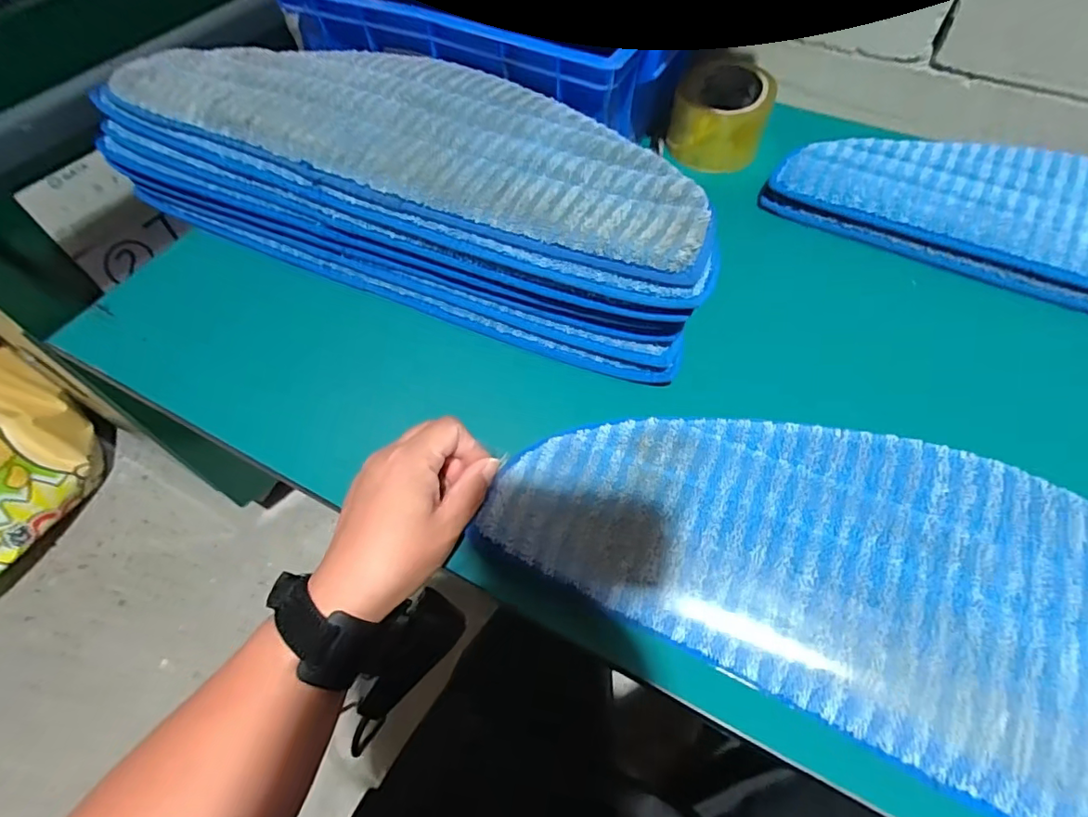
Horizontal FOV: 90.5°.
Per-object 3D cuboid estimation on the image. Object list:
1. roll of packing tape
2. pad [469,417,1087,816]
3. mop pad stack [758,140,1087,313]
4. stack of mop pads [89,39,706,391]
[{"bbox_3d":[0.175,-0.291,0.535,0.092,0.059,0.108,14,59,10],"label":"roll of packing tape"},{"bbox_3d":[0.205,0.099,0.267,0.466,0.010,0.154,24,71,16],"label":"pad"},{"bbox_3d":[0.458,-0.142,0.450,0.501,0.034,0.146,25,62,16],"label":"mop pad stack"},{"bbox_3d":[-0.104,-0.190,0.441,0.490,0.103,0.162,21,60,14],"label":"stack of mop pads"}]

